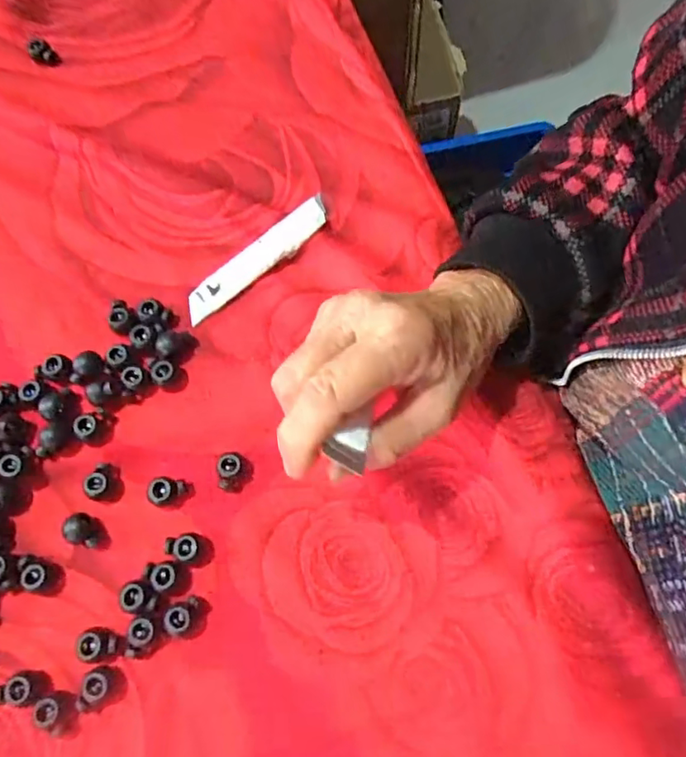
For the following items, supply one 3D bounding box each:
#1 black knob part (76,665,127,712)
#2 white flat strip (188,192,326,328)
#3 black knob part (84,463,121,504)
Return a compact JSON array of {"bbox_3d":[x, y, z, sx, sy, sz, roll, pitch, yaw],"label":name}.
[{"bbox_3d":[-0.111,0.144,0.260,0.016,0.013,0.017,3,70,2],"label":"black knob part"},{"bbox_3d":[-0.050,-0.071,0.330,0.102,0.010,0.021,-36,74,-11],"label":"white flat strip"},{"bbox_3d":[-0.125,0.054,0.292,0.017,0.010,0.019,17,71,7],"label":"black knob part"}]

